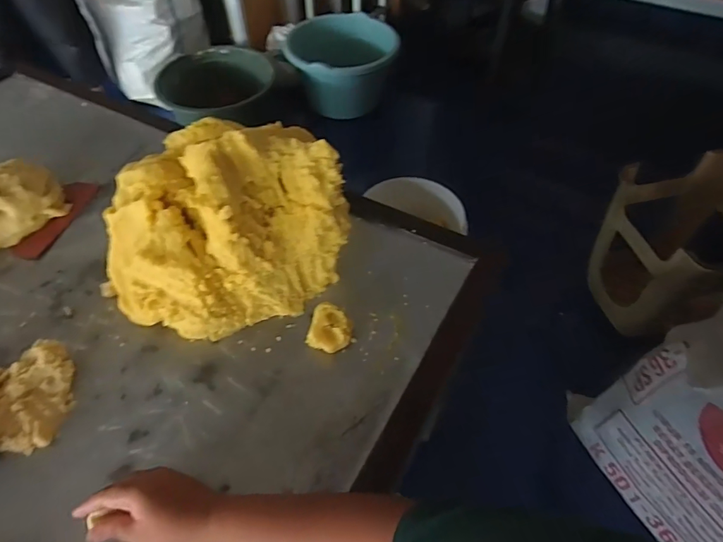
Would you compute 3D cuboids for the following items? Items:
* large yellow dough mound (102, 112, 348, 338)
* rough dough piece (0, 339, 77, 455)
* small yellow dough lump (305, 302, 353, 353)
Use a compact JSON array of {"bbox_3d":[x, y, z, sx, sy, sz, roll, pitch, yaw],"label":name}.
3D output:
[{"bbox_3d":[-0.207,-0.070,0.660,0.332,0.199,0.277,-29,59,-19],"label":"large yellow dough mound"},{"bbox_3d":[-0.411,0.157,0.569,0.111,0.033,0.111,-35,61,-23],"label":"rough dough piece"},{"bbox_3d":[-0.042,0.079,0.626,0.057,0.023,0.063,10,52,3],"label":"small yellow dough lump"}]

